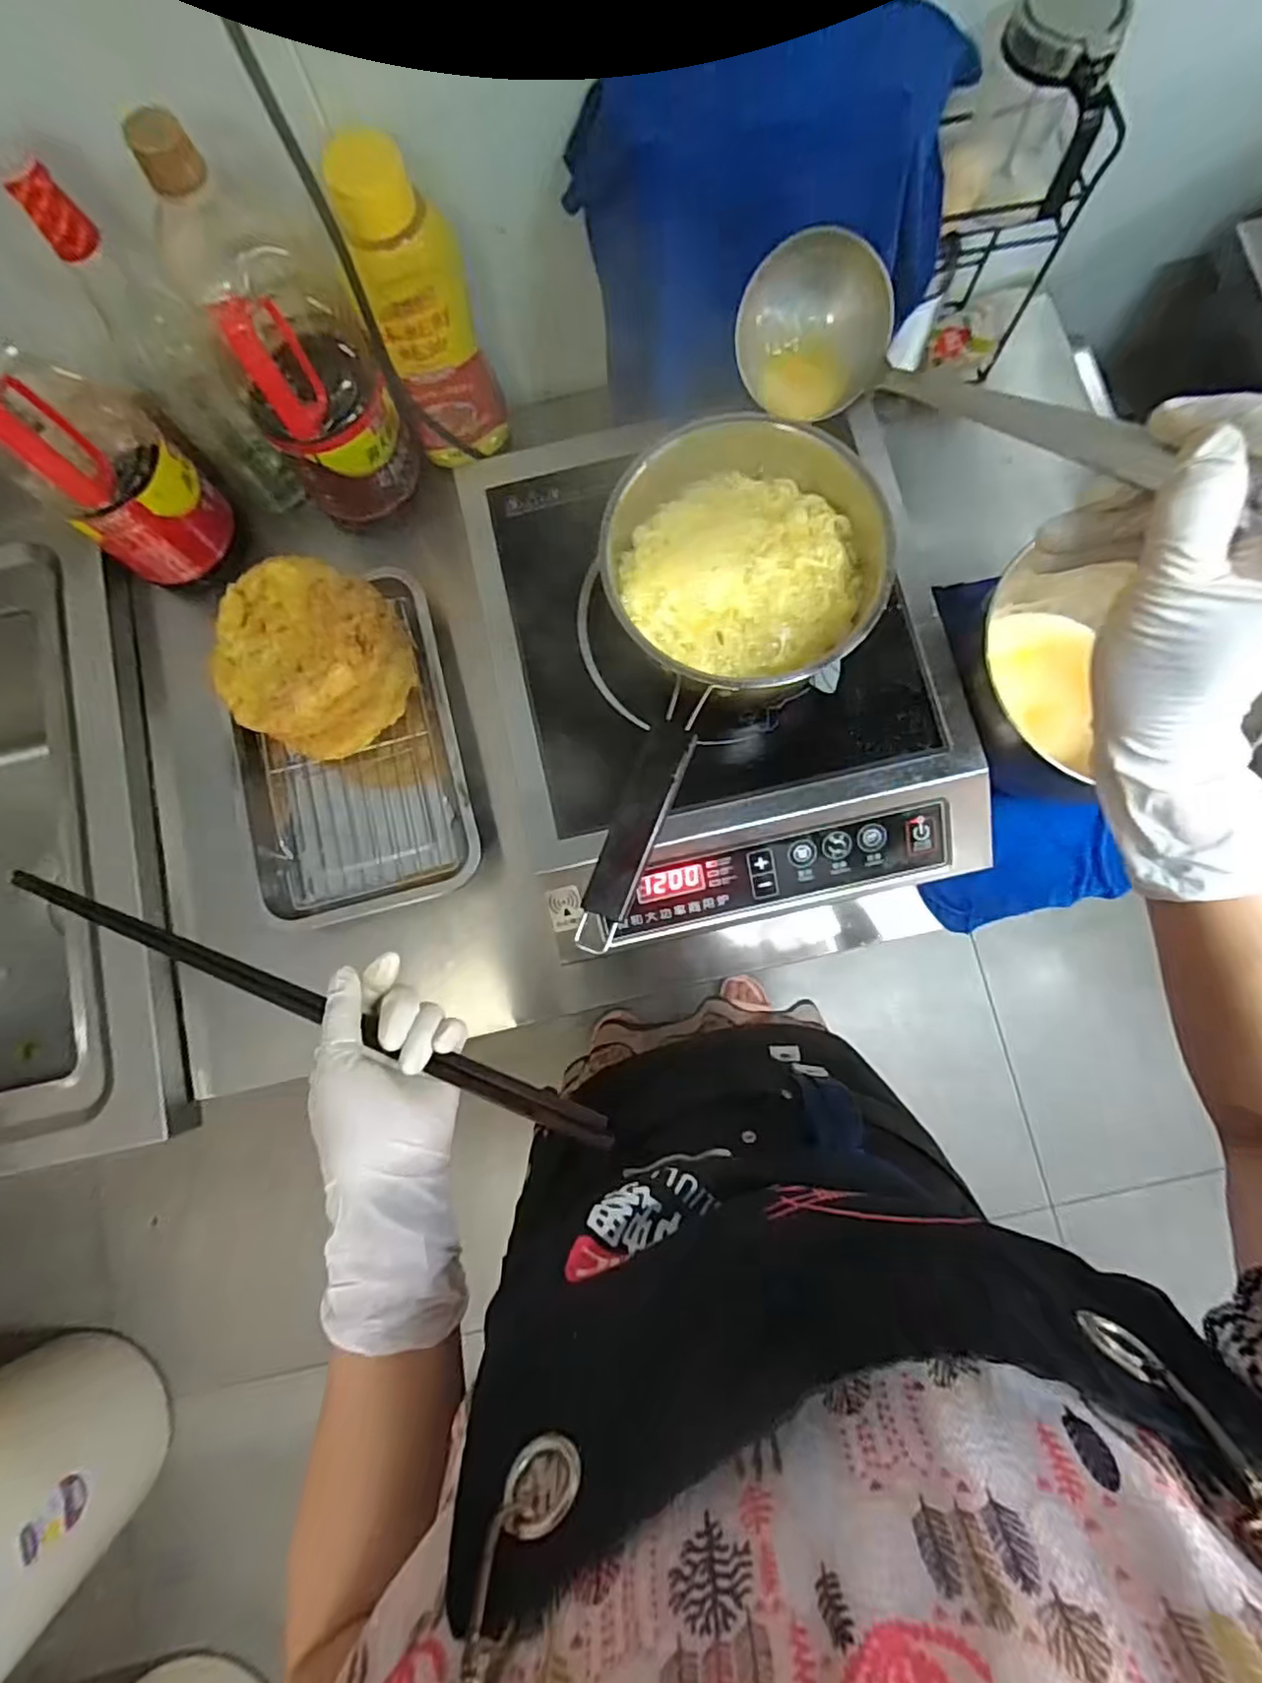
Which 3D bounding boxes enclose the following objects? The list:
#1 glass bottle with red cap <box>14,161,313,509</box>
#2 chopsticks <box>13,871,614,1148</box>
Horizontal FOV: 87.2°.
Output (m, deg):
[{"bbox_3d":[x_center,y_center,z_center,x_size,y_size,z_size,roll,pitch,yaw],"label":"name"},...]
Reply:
[{"bbox_3d":[-0.358,-0.379,0.537,0.065,0.270,0.056,38,85,7],"label":"glass bottle with red cap"},{"bbox_3d":[-0.179,0.093,0.372,0.362,0.018,0.016,22,84,3],"label":"chopsticks"}]

